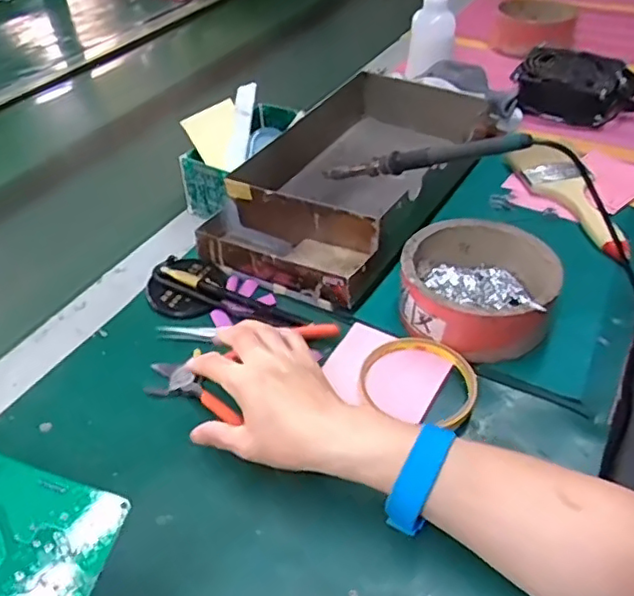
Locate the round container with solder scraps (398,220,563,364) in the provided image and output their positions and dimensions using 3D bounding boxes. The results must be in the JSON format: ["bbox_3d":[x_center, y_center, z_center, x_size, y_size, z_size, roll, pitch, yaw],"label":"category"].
[{"bbox_3d":[0.131,-0.010,0.501,0.117,0.054,0.117,-2,42,2],"label":"round container with solder scraps"}]

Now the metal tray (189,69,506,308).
[{"bbox_3d":[0.043,-0.130,0.627,0.183,0.065,0.336,20,47,24],"label":"metal tray"}]

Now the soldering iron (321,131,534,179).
[{"bbox_3d":[0.092,-0.127,0.563,0.209,0.018,0.016,-2,36,37],"label":"soldering iron"}]

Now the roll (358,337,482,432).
[{"bbox_3d":[0.076,0.061,0.459,0.086,0.017,0.073,4,42,8],"label":"roll"}]

